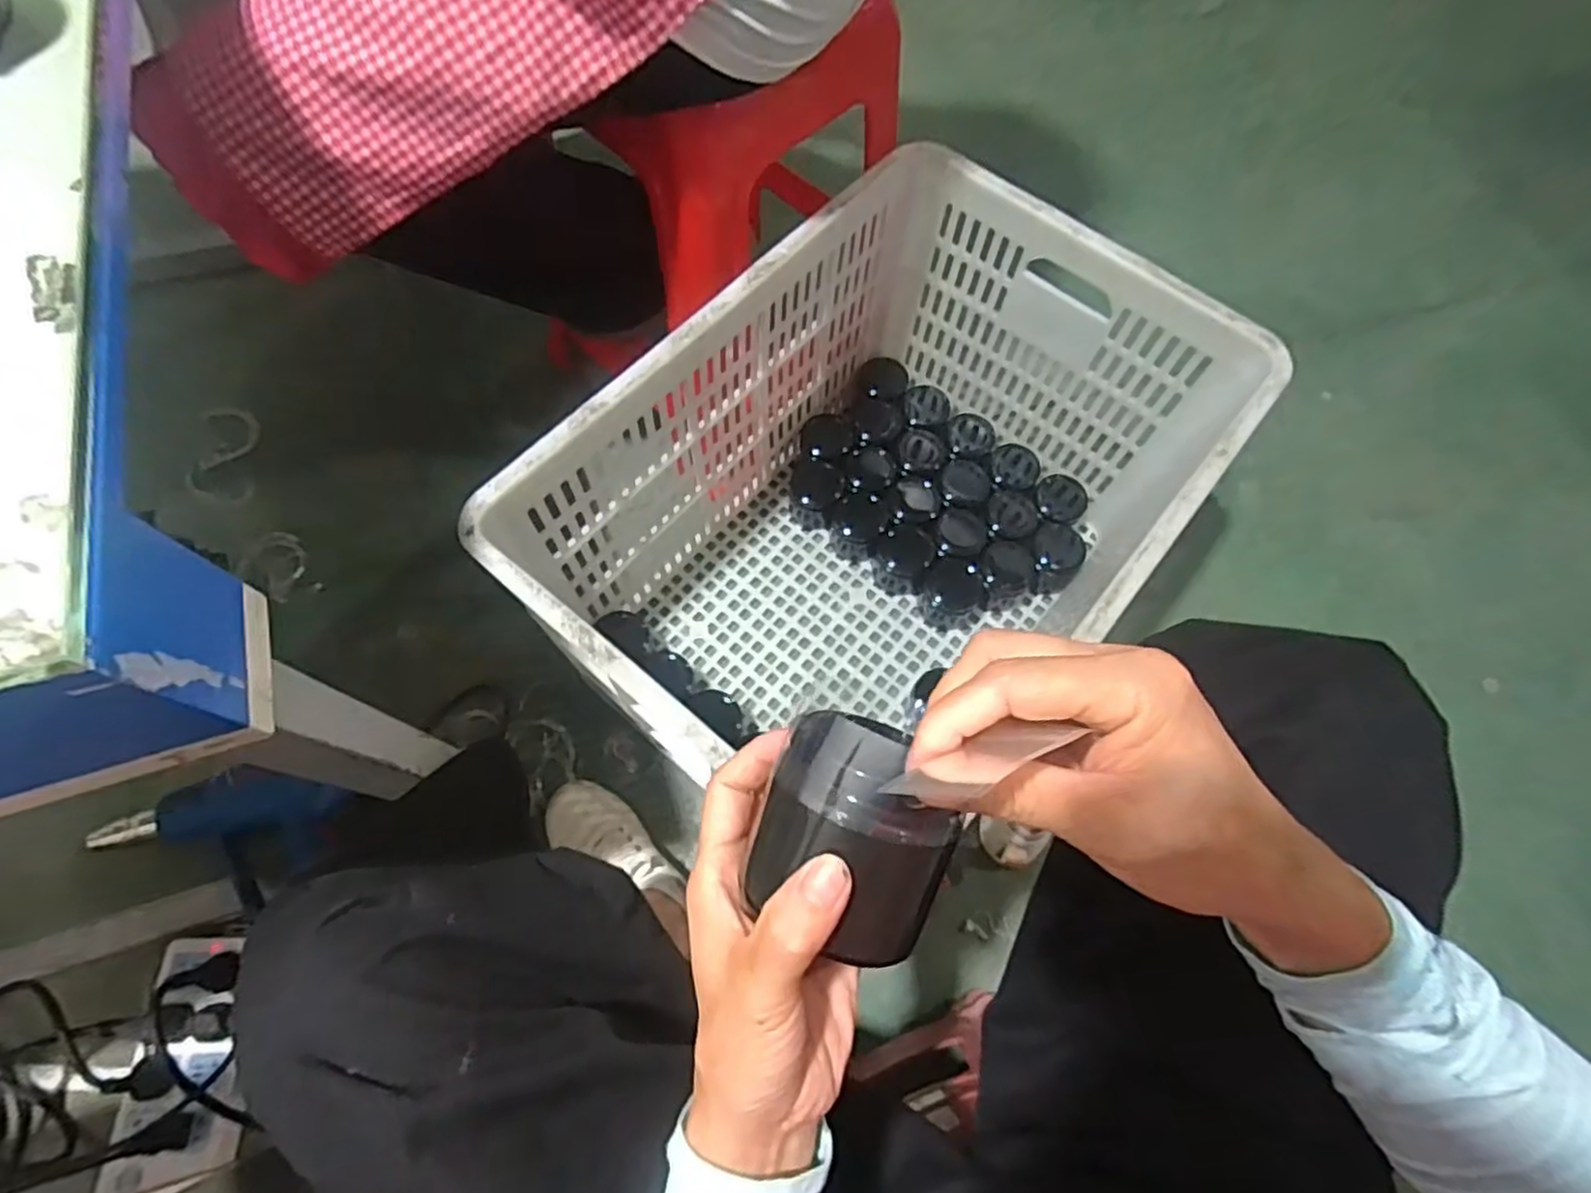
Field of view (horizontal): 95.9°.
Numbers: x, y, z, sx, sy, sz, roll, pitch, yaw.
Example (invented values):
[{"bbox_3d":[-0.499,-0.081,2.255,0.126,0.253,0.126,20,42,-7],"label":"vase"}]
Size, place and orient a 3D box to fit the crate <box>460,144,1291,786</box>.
[{"bbox_3d":[0.083,-0.064,0.735,0.425,0.357,0.596,38,71,13],"label":"crate"}]

